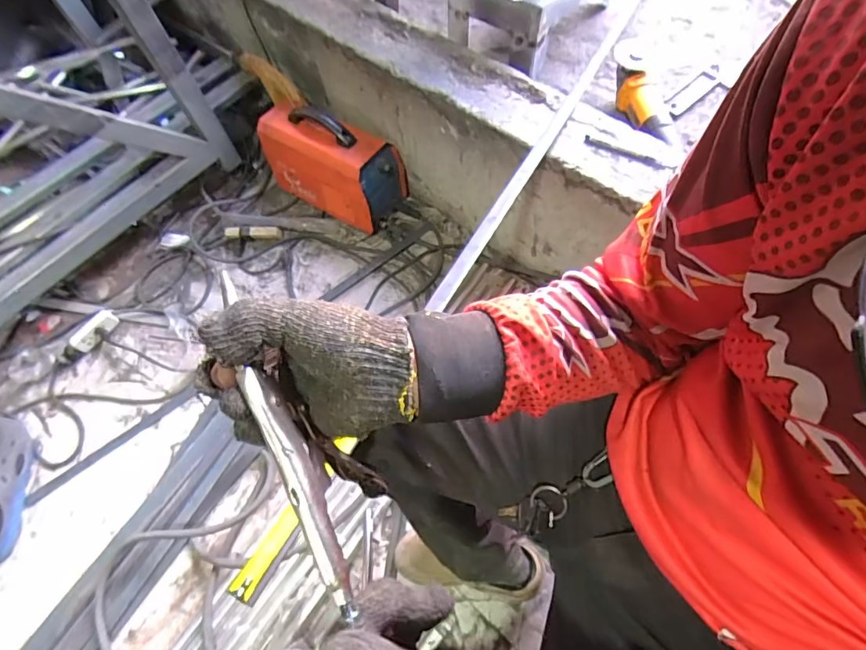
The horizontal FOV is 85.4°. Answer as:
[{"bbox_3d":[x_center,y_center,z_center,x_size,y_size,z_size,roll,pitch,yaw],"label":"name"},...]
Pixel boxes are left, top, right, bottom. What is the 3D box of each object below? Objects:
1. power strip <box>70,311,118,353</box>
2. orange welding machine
[{"bbox_3d":[-0.785,0.014,1.087,0.039,0.032,0.108,29,69,16],"label":"power strip"},{"bbox_3d":[-0.241,-0.389,1.125,0.325,0.218,0.142,27,70,17],"label":"orange welding machine"}]

